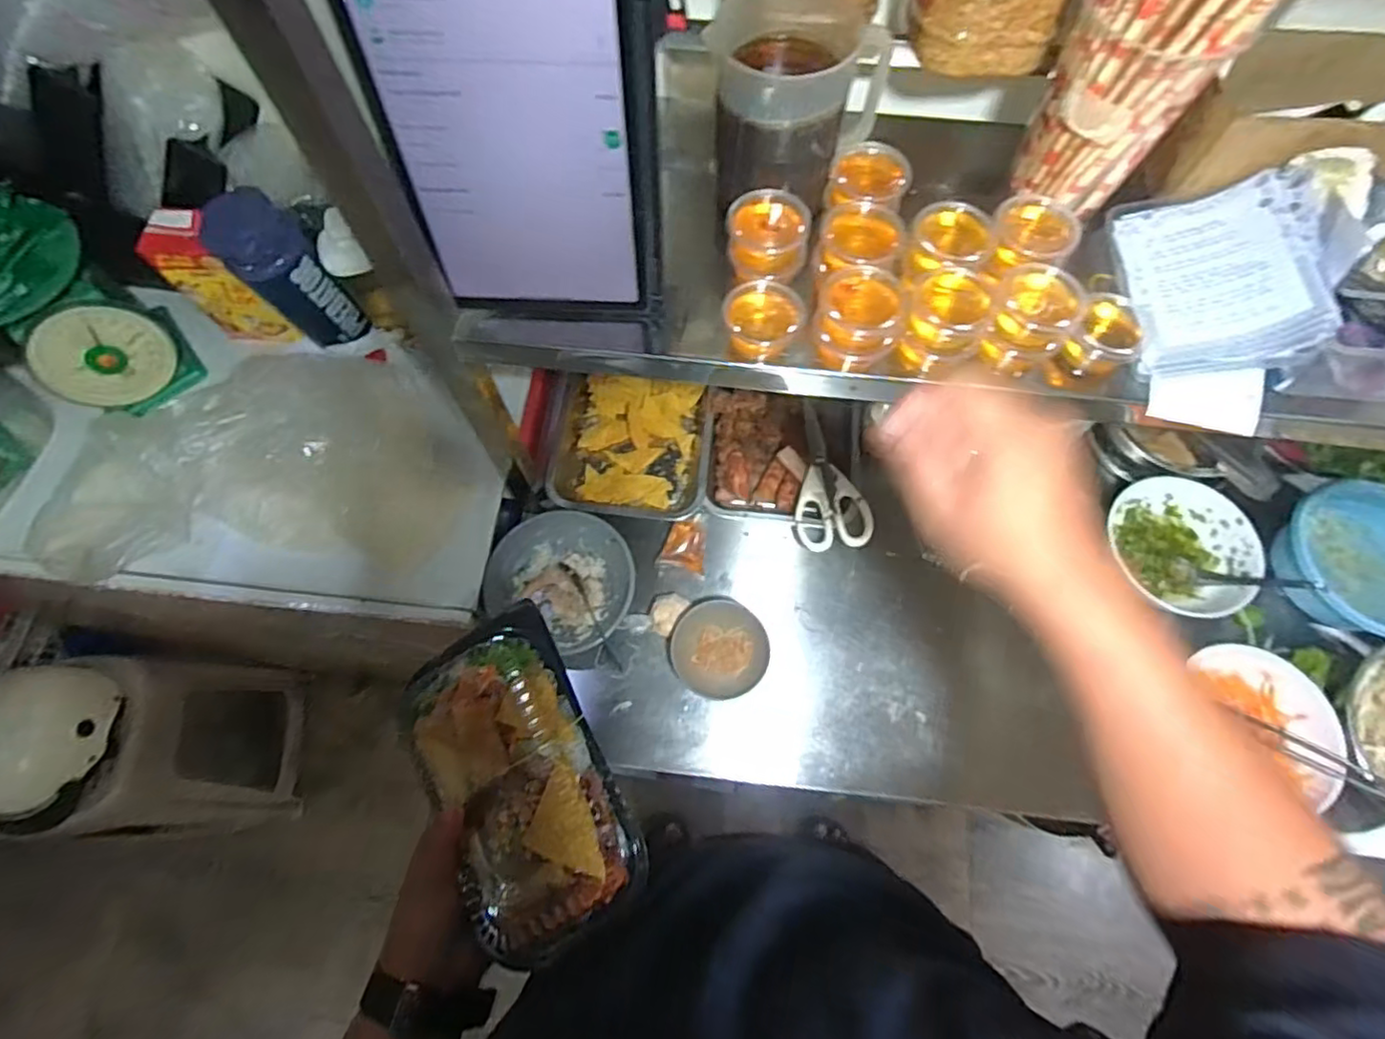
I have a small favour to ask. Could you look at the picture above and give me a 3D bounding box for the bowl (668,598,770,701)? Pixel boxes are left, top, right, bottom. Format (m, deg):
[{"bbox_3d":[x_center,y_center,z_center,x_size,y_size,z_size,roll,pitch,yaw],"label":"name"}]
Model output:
[{"bbox_3d":[0.034,0.159,0.788,0.112,0.054,0.110,-1,69,2],"label":"bowl"}]

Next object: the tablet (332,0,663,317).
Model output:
[{"bbox_3d":[-0.109,-0.245,0.417,0.175,0.258,0.016,0,58,0],"label":"tablet"}]

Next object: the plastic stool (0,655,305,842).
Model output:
[{"bbox_3d":[-1.032,0.448,1.263,0.279,0.445,0.316,-3,69,1],"label":"plastic stool"}]

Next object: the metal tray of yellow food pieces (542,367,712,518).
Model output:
[{"bbox_3d":[-0.085,-0.103,0.887,0.208,0.038,0.210,3,69,3],"label":"metal tray of yellow food pieces"}]

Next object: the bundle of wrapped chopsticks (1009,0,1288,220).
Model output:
[{"bbox_3d":[0.327,-0.336,0.457,0.111,0.209,0.097,36,74,14],"label":"bundle of wrapped chopsticks"}]

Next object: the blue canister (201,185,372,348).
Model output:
[{"bbox_3d":[-0.479,-0.286,0.774,0.084,0.191,0.088,41,76,15],"label":"blue canister"}]

